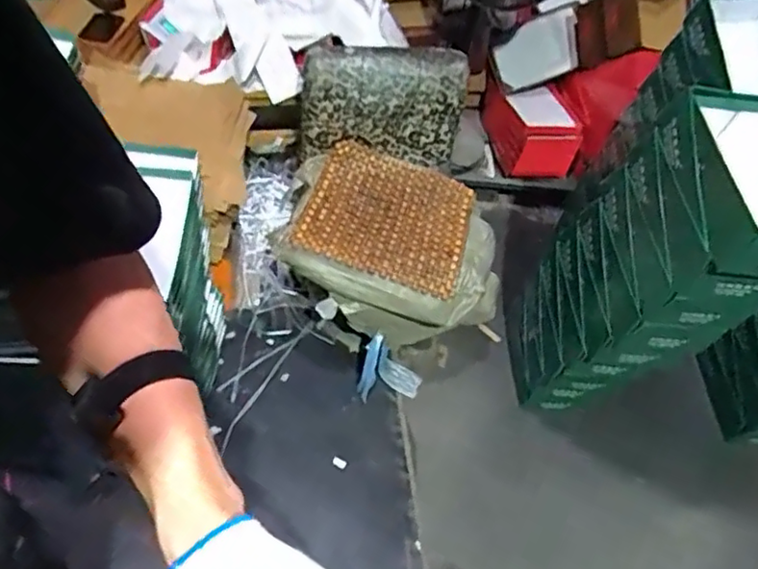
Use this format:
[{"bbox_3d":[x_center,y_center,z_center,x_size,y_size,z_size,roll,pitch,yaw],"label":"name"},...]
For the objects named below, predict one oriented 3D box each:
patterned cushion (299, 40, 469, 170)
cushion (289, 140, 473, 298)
[{"bbox_3d":[0.008,-0.464,1.635,0.430,0.311,0.086,-5,52,-13],"label":"patterned cushion"},{"bbox_3d":[0.028,-0.184,1.600,0.408,0.105,0.412,14,50,3],"label":"cushion"}]

